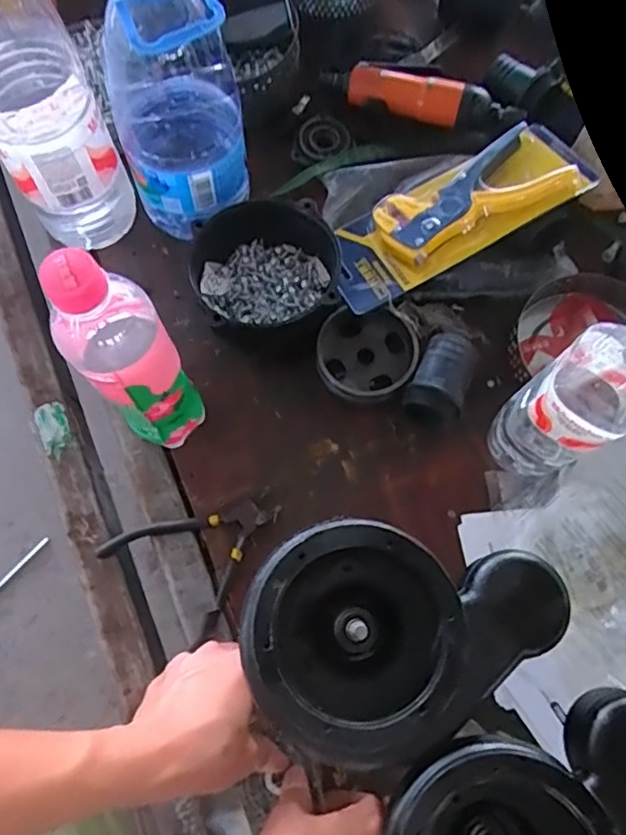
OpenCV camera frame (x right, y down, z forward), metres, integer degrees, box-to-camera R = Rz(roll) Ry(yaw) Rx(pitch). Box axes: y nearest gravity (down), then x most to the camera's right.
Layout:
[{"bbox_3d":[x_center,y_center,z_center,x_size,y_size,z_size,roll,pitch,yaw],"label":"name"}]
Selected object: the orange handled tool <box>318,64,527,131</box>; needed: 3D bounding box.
[{"bbox_3d":[0.107,-0.322,0.606,0.199,0.031,0.037,17,73,4],"label":"orange handled tool"}]

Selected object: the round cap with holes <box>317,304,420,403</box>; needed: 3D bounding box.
[{"bbox_3d":[0.047,-0.054,0.531,0.084,0.039,0.080,0,73,-1],"label":"round cap with holes"}]

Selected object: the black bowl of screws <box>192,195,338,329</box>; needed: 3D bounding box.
[{"bbox_3d":[-0.037,-0.126,0.536,0.134,0.063,0.115,-21,74,-7],"label":"black bowl of screws"}]

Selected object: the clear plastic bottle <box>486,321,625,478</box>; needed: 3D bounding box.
[{"bbox_3d":[0.185,-0.007,0.421,0.066,0.218,0.066,-31,76,-10],"label":"clear plastic bottle"}]

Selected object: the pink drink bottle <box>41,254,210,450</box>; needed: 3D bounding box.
[{"bbox_3d":[-0.126,-0.038,0.420,0.056,0.240,0.061,-39,78,-12],"label":"pink drink bottle"}]

